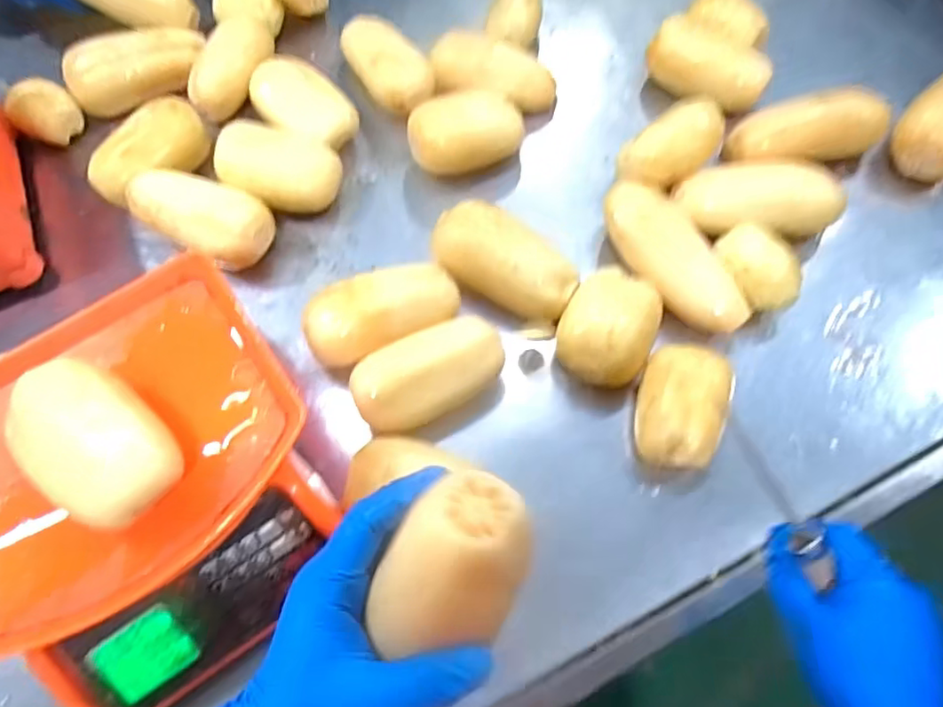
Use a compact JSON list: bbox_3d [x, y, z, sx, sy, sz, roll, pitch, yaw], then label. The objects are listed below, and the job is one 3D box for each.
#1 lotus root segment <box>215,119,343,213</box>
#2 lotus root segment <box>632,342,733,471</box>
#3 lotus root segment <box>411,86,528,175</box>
[{"bbox_3d":[-0.210,-0.197,0.661,0.129,0.067,0.087,18,69,10],"label":"lotus root segment"},{"bbox_3d":[0.183,0.052,0.535,0.079,0.070,0.099,16,69,9],"label":"lotus root segment"},{"bbox_3d":[-0.006,-0.241,0.672,0.126,0.070,0.069,-16,68,-4],"label":"lotus root segment"}]

